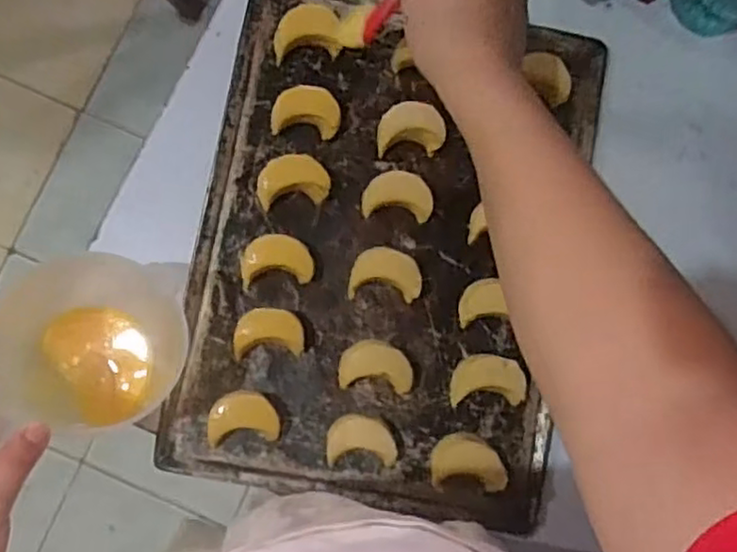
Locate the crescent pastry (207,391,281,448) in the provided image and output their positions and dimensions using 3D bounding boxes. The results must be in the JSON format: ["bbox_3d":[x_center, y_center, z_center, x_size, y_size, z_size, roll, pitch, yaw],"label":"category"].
[{"bbox_3d":[-0.103,0.117,0.575,0.055,0.017,0.042,-3,84,-2],"label":"crescent pastry"}]

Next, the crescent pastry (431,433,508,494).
[{"bbox_3d":[0.085,0.160,0.586,0.062,0.023,0.048,4,84,-1],"label":"crescent pastry"}]

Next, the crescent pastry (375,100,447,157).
[{"bbox_3d":[0.038,-0.131,0.616,0.059,0.016,0.045,2,84,-1],"label":"crescent pastry"}]

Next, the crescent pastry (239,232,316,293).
[{"bbox_3d":[-0.079,-0.014,0.597,0.063,0.011,0.043,-2,84,-2],"label":"crescent pastry"}]

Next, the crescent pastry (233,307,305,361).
[{"bbox_3d":[-0.083,0.048,0.586,0.055,0.023,0.040,2,84,-2],"label":"crescent pastry"}]

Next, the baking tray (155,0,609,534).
[{"bbox_3d":[0.020,-0.029,0.609,0.326,0.037,0.444,10,83,-3],"label":"baking tray"}]

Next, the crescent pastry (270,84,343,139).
[{"bbox_3d":[-0.055,-0.145,0.613,0.060,0.028,0.038,6,84,-1],"label":"crescent pastry"}]

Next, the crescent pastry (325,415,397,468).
[{"bbox_3d":[-0.006,0.138,0.577,0.058,0.022,0.042,5,84,-1],"label":"crescent pastry"}]

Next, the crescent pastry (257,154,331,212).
[{"bbox_3d":[-0.066,-0.083,0.606,0.062,0.018,0.041,-5,84,-2],"label":"crescent pastry"}]

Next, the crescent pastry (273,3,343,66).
[{"bbox_3d":[-0.055,-0.219,0.620,0.060,0.023,0.045,-3,84,-2],"label":"crescent pastry"}]

